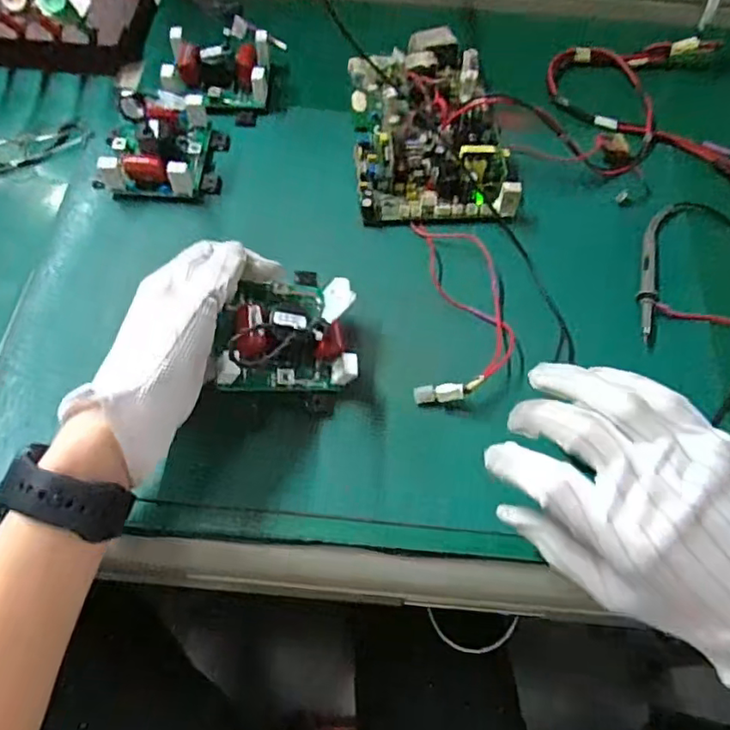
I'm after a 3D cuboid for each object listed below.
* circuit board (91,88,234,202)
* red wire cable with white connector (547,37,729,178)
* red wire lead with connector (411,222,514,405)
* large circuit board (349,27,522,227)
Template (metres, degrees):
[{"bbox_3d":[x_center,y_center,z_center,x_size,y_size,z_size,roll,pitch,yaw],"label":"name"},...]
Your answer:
[{"bbox_3d":[-0.164,-0.183,0.455,0.098,0.062,0.093,2,63,-1],"label":"circuit board"},{"bbox_3d":[0.267,-0.197,0.499,0.170,0.027,0.265,-6,63,-5],"label":"red wire cable with white connector"},{"bbox_3d":[0.070,-0.043,0.417,0.067,0.017,0.151,3,63,0],"label":"red wire lead with connector"},{"bbox_3d":[0.052,-0.206,0.492,0.124,0.038,0.199,-3,63,-3],"label":"large circuit board"}]

